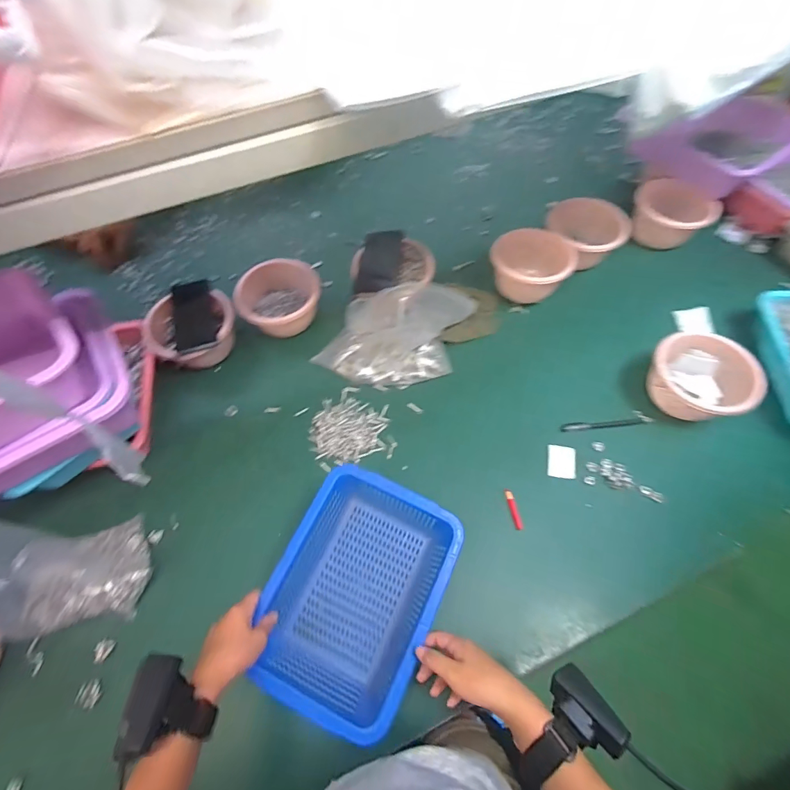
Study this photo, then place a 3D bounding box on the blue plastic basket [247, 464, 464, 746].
[{"bbox_3d":[-0.045,0.249,0.522,0.189,0.093,0.260,22,67,13],"label":"blue plastic basket"}]

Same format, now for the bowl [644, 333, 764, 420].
[{"bbox_3d":[0.499,-0.026,0.677,0.144,0.102,0.136,0,62,1],"label":"bowl"}]

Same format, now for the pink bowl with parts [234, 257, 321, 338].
[{"bbox_3d":[-0.224,-0.183,0.793,0.151,0.096,0.140,0,62,1],"label":"pink bowl with parts"}]

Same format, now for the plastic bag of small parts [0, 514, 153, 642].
[{"bbox_3d":[-0.437,0.233,0.539,0.159,0.144,0.134,-12,62,-4],"label":"plastic bag of small parts"}]

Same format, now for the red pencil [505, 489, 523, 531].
[{"bbox_3d":[0.184,0.176,0.626,0.012,0.010,0.062,-10,62,-5],"label":"red pencil"}]

